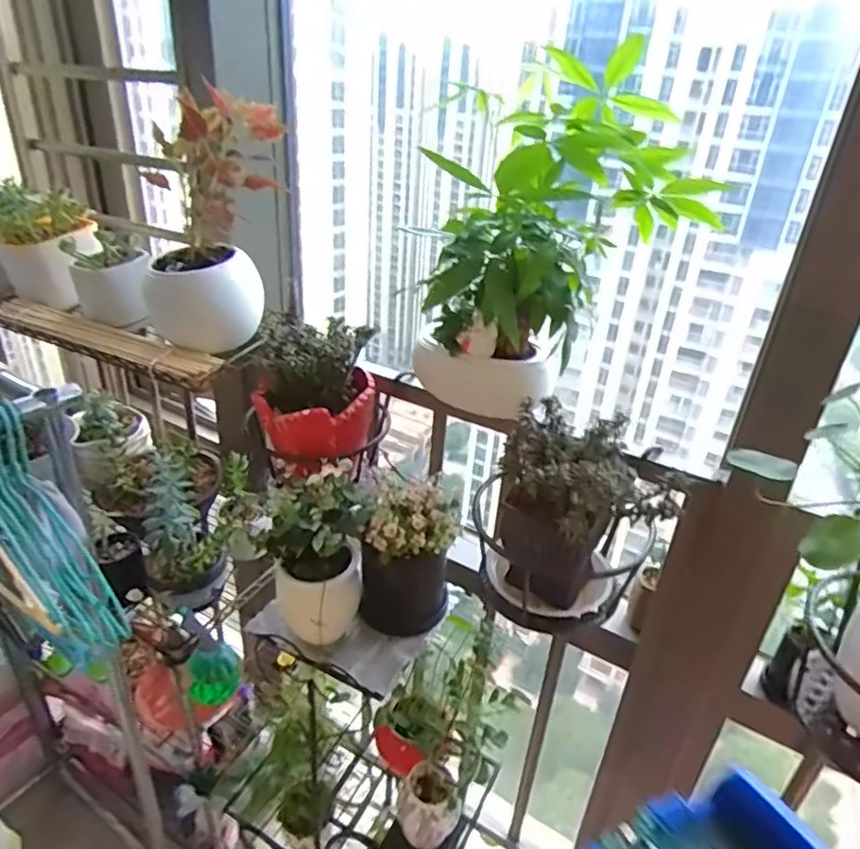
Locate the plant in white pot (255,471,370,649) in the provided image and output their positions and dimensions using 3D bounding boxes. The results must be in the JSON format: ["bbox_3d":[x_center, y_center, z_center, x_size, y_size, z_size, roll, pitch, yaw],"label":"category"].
[{"bbox_3d":[-0.160,0.183,0.821,0.130,0.267,0.122,17,31,22],"label":"plant in white pot"}]

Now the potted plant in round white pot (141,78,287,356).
[{"bbox_3d":[-0.336,-0.307,0.947,0.198,0.363,0.187,-3,29,-13],"label":"potted plant in round white pot"}]

